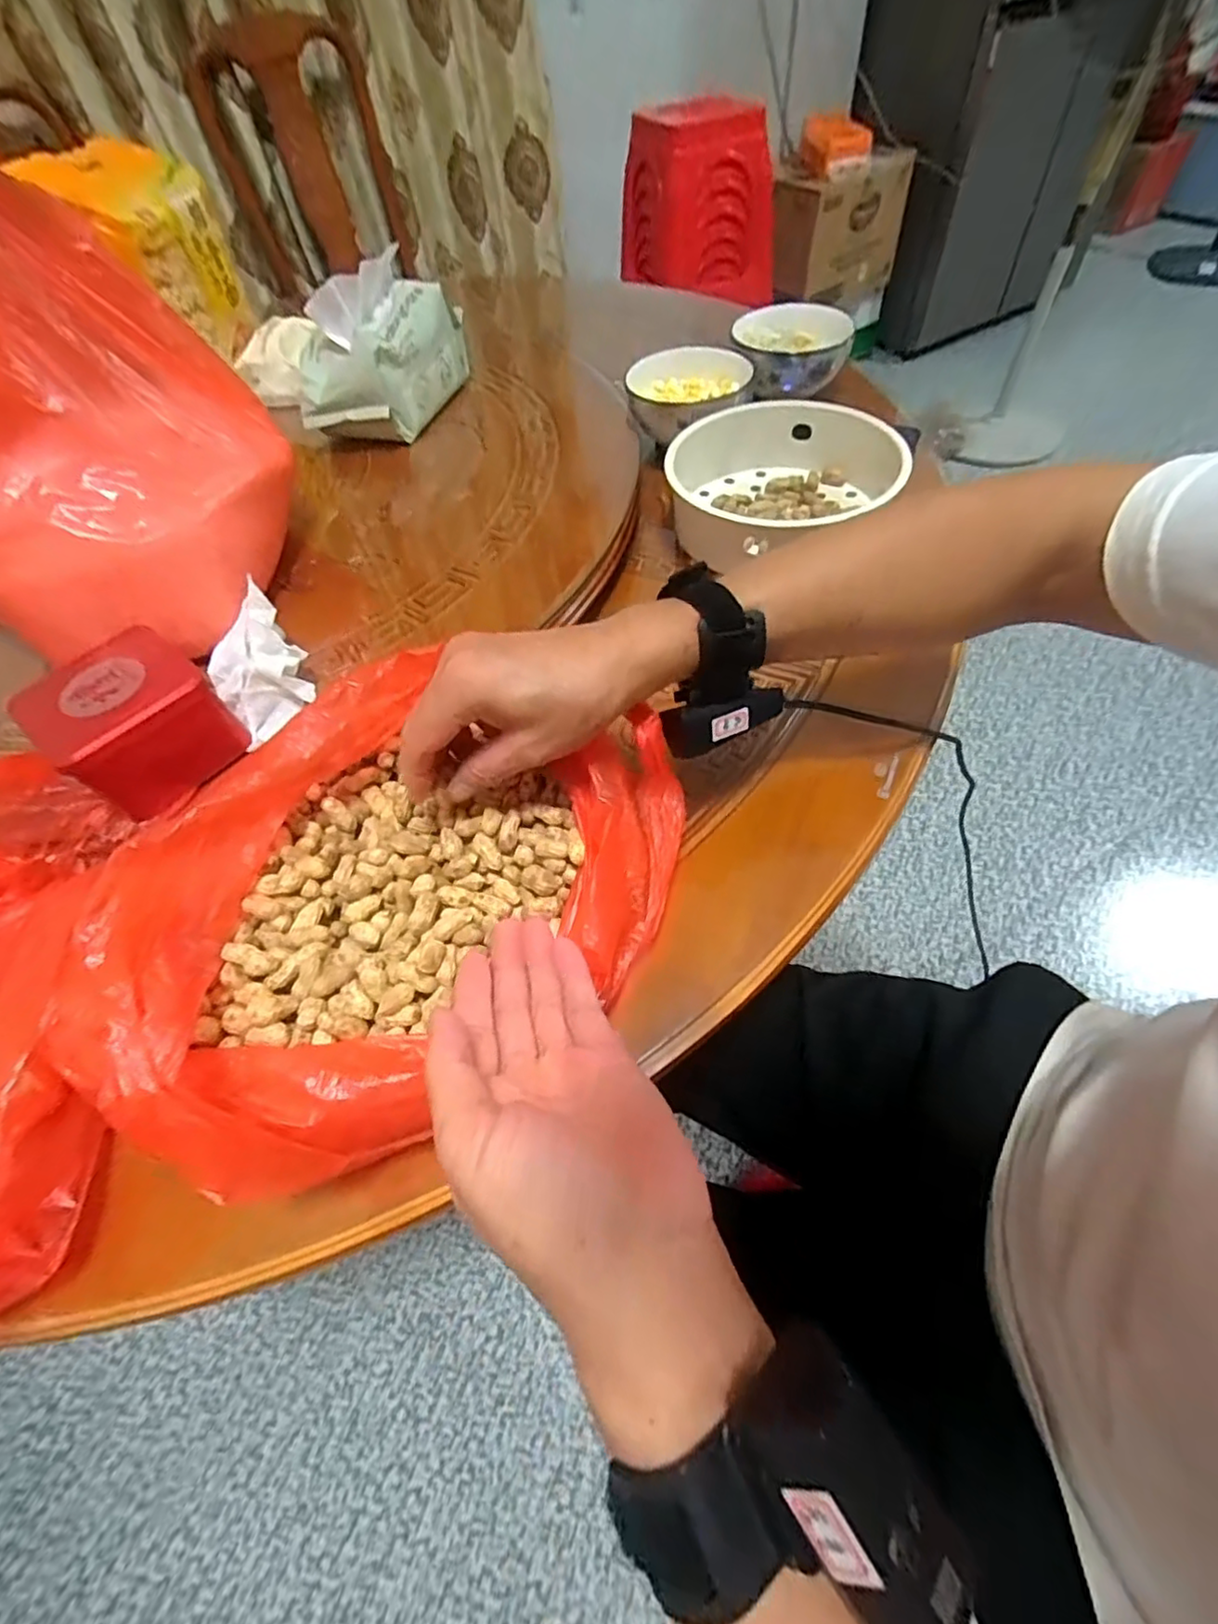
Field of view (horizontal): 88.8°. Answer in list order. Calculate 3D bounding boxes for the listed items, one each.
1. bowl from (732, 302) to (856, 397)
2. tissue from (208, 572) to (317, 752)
[{"bbox_3d":[0.204,-0.526,0.706,0.137,0.049,0.113,-24,57,-10],"label":"bowl"},{"bbox_3d":[-0.256,-0.108,0.451,0.069,0.045,0.098,-37,61,-17],"label":"tissue"}]

